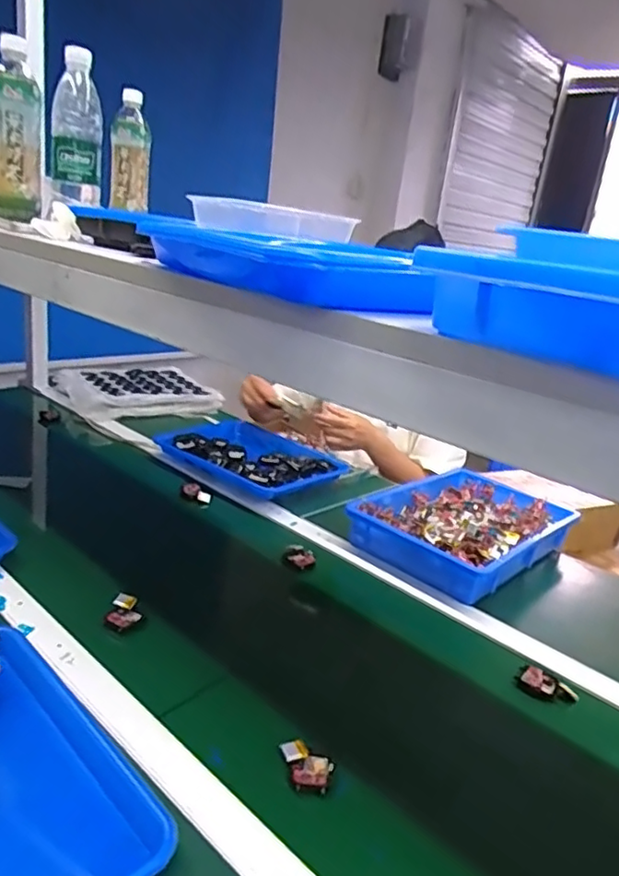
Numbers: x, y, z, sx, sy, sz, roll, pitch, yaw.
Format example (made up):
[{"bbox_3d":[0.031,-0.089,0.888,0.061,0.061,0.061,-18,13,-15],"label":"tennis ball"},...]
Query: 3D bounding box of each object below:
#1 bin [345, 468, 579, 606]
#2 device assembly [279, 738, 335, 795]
[{"bbox_3d":[0.252,0.144,1.039,0.268,0.066,0.348,21,23,37],"label":"bin"},{"bbox_3d":[-0.004,0.297,0.565,0.050,0.015,0.044,11,19,15],"label":"device assembly"}]

